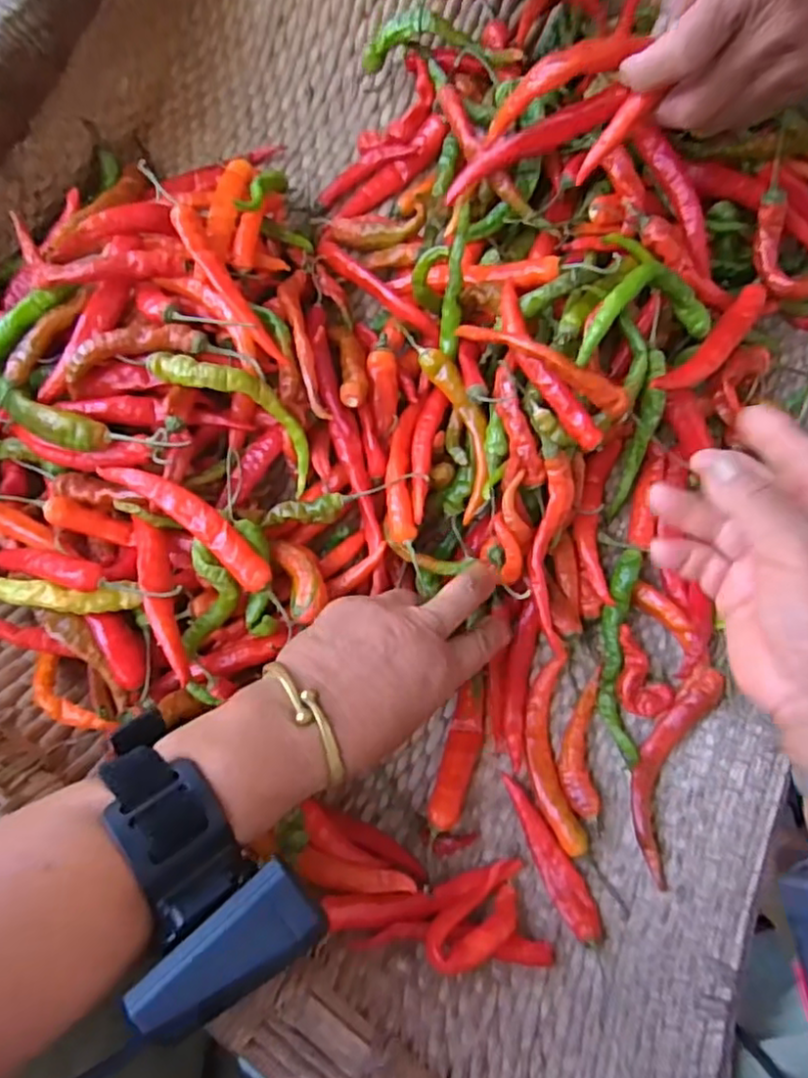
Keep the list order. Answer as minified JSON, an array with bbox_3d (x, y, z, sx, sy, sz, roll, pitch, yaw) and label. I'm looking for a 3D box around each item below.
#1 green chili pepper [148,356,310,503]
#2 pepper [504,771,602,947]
[{"bbox_3d":[-0.088,-0.069,0.353,0.102,0.024,0.034,33,77,-18],"label":"green chili pepper"},{"bbox_3d":[0.074,0.161,0.337,0.018,0.009,0.082,-26,65,-7],"label":"pepper"}]

